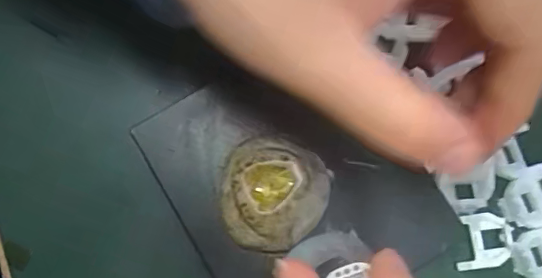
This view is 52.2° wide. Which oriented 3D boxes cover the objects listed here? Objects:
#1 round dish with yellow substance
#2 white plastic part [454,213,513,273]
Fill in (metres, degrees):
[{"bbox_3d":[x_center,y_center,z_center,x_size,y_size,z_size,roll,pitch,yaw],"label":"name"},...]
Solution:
[{"bbox_3d":[0.001,0.021,0.208,0.039,0.013,0.040,0,77,-1],"label":"round dish with yellow substance"},{"bbox_3d":[0.087,0.042,0.225,0.020,0.006,0.023,7,77,0],"label":"white plastic part"}]

